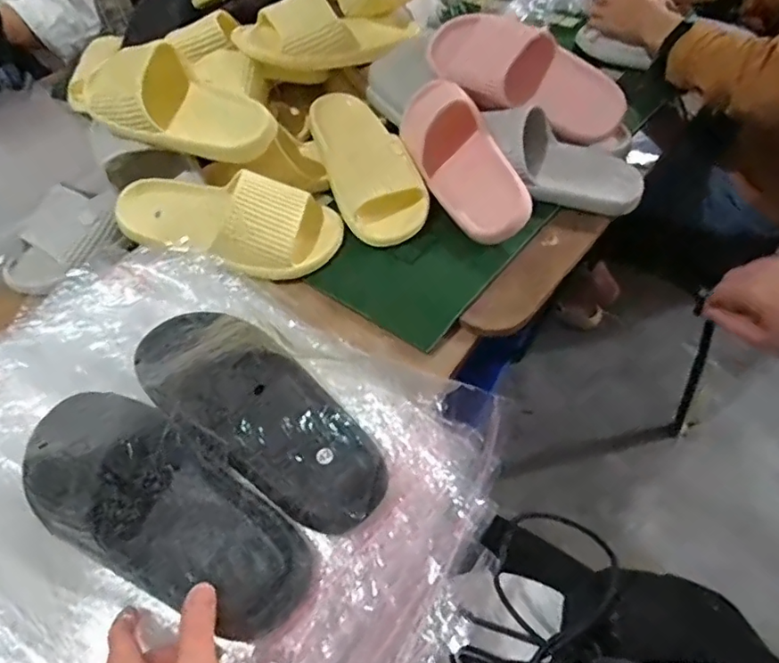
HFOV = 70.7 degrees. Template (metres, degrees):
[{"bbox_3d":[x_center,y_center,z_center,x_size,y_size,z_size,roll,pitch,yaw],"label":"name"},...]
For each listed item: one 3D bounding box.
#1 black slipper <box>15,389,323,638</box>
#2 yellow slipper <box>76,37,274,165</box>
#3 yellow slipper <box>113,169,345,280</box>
[{"bbox_3d":[-0.178,0.125,0.412,0.258,0.066,0.098,28,59,13],"label":"black slipper"},{"bbox_3d":[-0.250,-0.270,0.654,0.248,0.078,0.106,20,74,6],"label":"yellow slipper"},{"bbox_3d":[-0.185,-0.121,0.623,0.248,0.069,0.100,5,53,9],"label":"yellow slipper"}]

